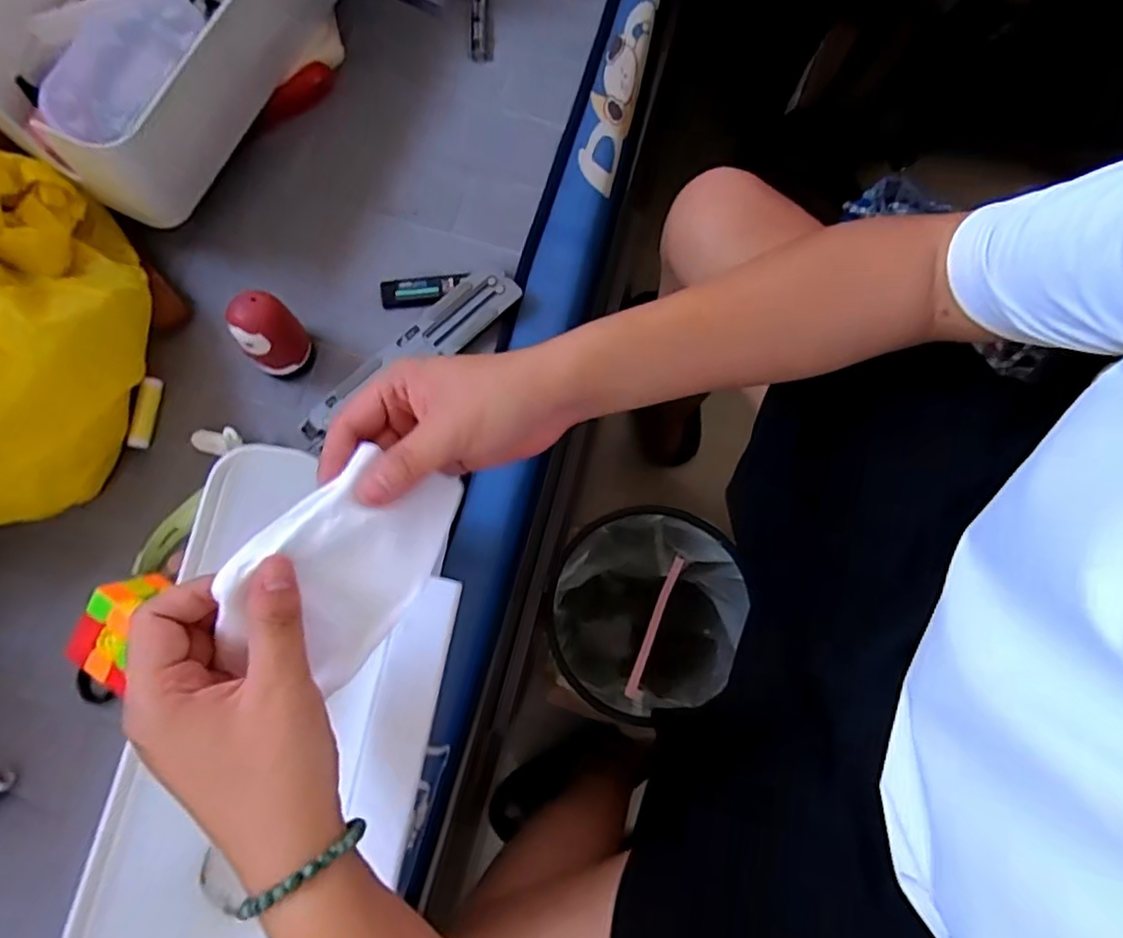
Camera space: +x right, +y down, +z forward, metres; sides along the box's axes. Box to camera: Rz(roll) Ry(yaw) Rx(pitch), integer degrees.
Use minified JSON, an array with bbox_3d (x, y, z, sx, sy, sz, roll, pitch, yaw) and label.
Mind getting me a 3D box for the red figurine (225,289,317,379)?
[{"bbox_3d":[-0.229,-0.103,0.498,0.043,0.071,0.046,0,78,1],"label":"red figurine"}]

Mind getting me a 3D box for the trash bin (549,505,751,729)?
[{"bbox_3d":[0.095,0.180,0.798,0.209,0.271,0.224,11,78,4],"label":"trash bin"}]

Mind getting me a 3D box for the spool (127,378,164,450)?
[{"bbox_3d":[-0.344,-0.047,0.520,0.012,0.017,0.058,13,78,4],"label":"spool"}]

